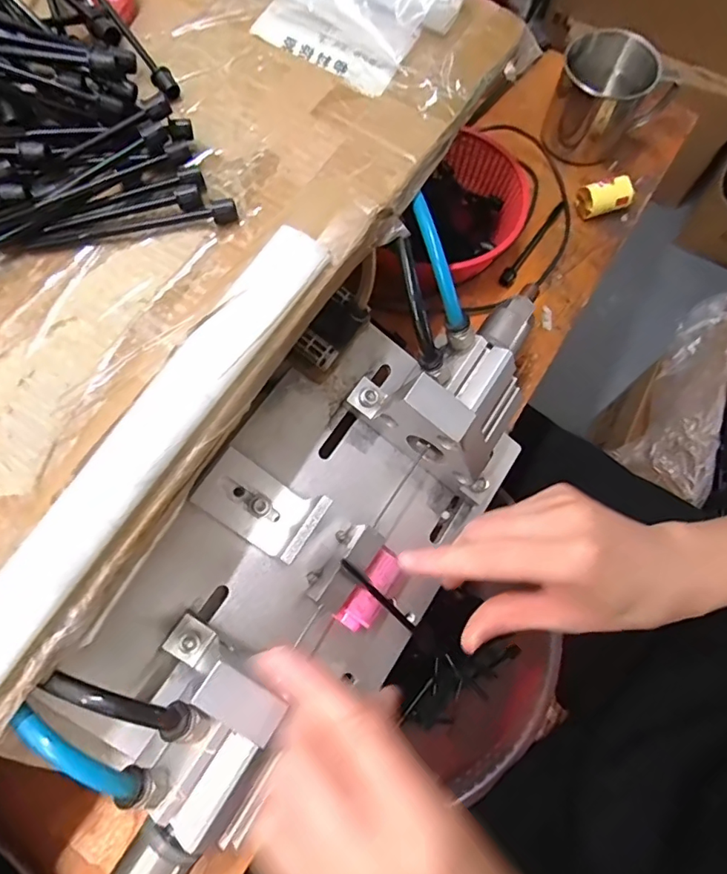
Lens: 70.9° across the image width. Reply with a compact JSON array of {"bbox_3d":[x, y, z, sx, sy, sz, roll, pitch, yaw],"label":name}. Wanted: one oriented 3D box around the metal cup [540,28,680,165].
[{"bbox_3d":[0.201,-0.277,0.423,0.084,0.076,0.084,0,70,0],"label":"metal cup"}]

